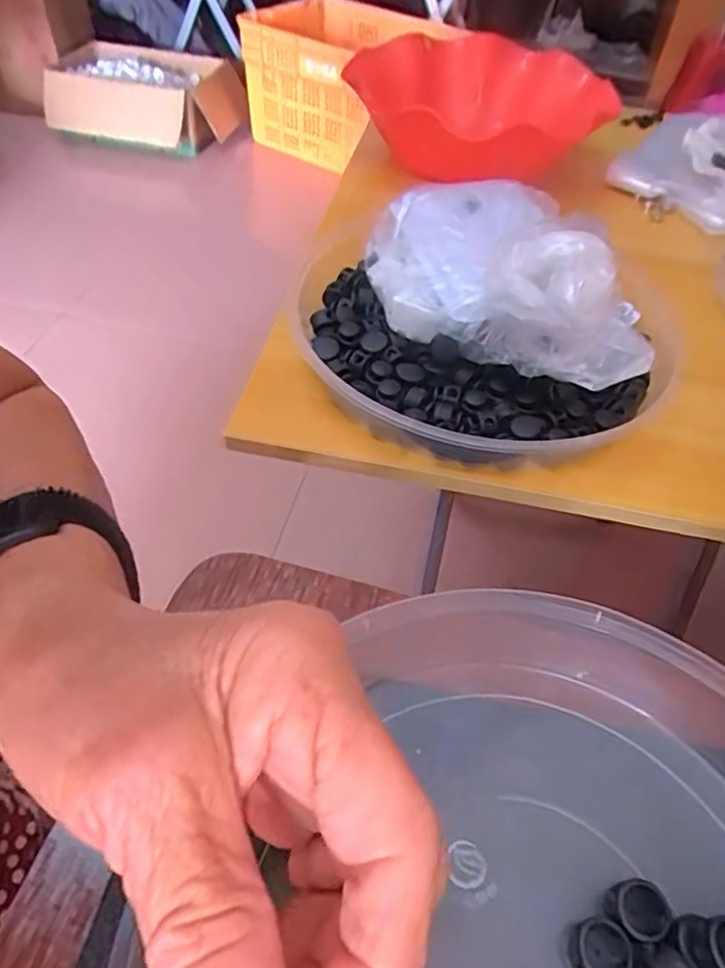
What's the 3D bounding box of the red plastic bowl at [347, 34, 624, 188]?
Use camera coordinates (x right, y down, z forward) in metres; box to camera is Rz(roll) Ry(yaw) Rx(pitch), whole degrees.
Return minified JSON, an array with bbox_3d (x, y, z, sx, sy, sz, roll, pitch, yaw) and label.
[{"bbox_3d":[0.105,-0.344,0.574,0.216,0.086,0.252,22,52,14],"label":"red plastic bowl"}]

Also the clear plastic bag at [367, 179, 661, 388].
[{"bbox_3d":[0.075,-0.124,0.369,0.117,0.083,0.178,-12,52,-14],"label":"clear plastic bag"}]

